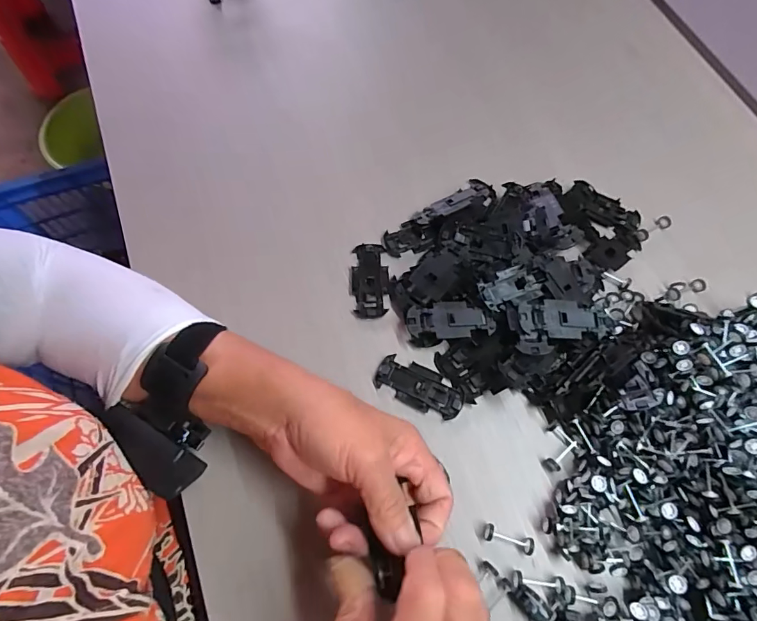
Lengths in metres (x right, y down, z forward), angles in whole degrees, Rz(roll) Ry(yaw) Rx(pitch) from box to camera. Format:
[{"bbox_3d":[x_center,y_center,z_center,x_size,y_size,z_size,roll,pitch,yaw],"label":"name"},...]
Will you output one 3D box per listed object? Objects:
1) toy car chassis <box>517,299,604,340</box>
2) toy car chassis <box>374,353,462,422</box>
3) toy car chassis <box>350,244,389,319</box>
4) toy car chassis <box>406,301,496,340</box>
[{"bbox_3d":[0.133,0.007,0.324,0.063,0.007,0.028,-1,69,0],"label":"toy car chassis"},{"bbox_3d":[0.030,0.056,0.327,0.065,0.004,0.030,26,71,10],"label":"toy car chassis"},{"bbox_3d":[-0.007,-0.025,0.359,0.030,0.007,0.064,-2,69,0],"label":"toy car chassis"},{"bbox_3d":[0.054,0.009,0.339,0.063,0.014,0.028,-5,69,-1],"label":"toy car chassis"}]

